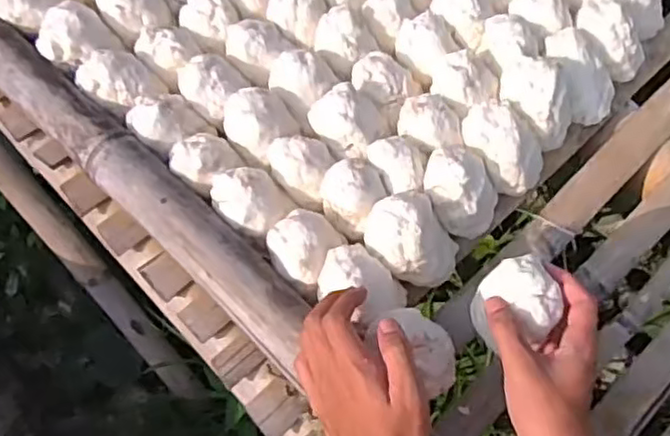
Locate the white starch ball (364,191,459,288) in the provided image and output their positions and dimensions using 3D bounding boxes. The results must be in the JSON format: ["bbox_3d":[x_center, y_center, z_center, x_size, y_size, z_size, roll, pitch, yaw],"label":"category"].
[{"bbox_3d":[0.076,0.020,0.646,0.081,0.073,0.086,-1,65,3],"label":"white starch ball"}]

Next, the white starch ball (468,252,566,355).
[{"bbox_3d":[0.152,0.075,0.569,0.060,0.076,0.065,0,65,0],"label":"white starch ball"}]

